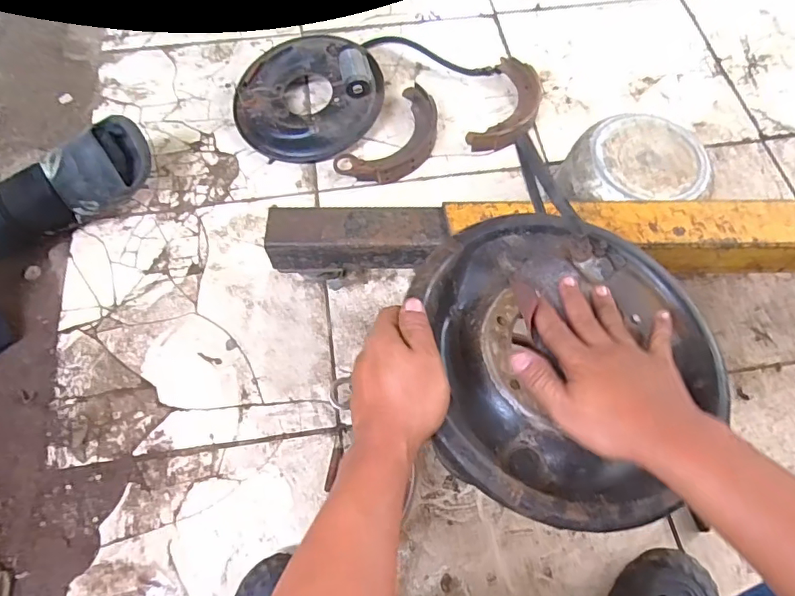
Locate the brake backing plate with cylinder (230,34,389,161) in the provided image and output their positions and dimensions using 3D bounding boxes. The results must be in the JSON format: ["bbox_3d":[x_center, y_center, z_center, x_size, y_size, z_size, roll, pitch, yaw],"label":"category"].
[{"bbox_3d":[-0.162,-0.368,0.932,0.272,0.082,0.241,-8,66,-3],"label":"brake backing plate with cylinder"}]

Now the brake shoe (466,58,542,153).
[{"bbox_3d":[0.207,-0.352,0.950,0.102,0.031,0.225,21,68,10],"label":"brake shoe"}]

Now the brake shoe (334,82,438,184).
[{"bbox_3d":[0.001,-0.279,0.917,0.121,0.030,0.226,37,71,15],"label":"brake shoe"}]

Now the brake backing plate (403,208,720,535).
[{"bbox_3d":[0.148,0.041,0.423,0.244,0.046,0.259,0,66,0],"label":"brake backing plate"}]

